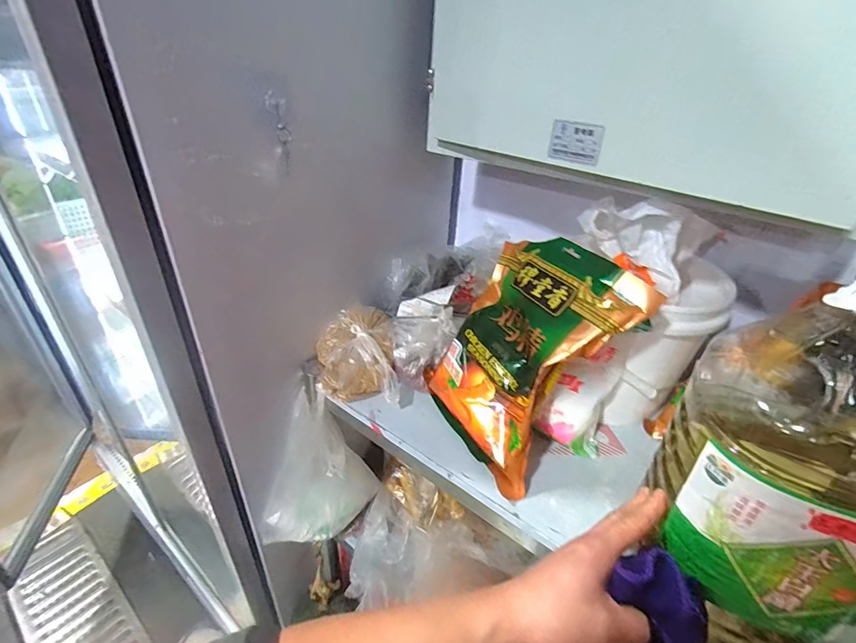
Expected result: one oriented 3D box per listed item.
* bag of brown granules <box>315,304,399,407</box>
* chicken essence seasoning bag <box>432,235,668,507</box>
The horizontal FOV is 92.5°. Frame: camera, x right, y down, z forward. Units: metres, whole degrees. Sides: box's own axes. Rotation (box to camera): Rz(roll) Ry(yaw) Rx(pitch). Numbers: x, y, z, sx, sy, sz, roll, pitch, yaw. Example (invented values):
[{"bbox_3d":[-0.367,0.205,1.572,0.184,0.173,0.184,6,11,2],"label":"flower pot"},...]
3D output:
[{"bbox_3d":[-0.105,0.051,0.601,0.114,0.074,0.159,-1,33,-9],"label":"bag of brown granules"},{"bbox_3d":[0.098,0.029,0.487,0.050,0.271,0.211,17,20,-42],"label":"chicken essence seasoning bag"}]

